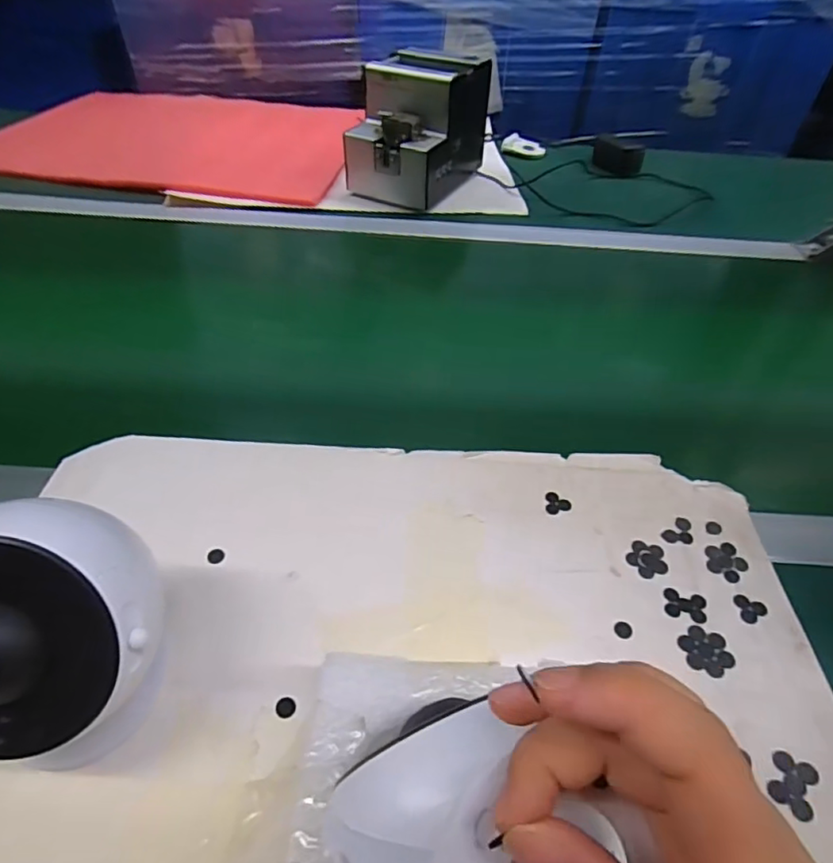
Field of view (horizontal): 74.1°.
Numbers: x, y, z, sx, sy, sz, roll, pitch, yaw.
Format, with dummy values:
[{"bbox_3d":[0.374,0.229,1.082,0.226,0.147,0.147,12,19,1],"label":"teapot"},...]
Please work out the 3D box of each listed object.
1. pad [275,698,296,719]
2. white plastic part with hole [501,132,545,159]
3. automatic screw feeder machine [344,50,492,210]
[{"bbox_3d":[-0.069,0.146,0.292,0.010,0.004,0.010,1,44,-1],"label":"pad"},{"bbox_3d":[0.178,-0.472,0.914,0.070,0.024,0.044,8,46,4],"label":"white plastic part with hole"},{"bbox_3d":[0.003,-0.415,0.748,0.129,0.139,0.178,21,48,16],"label":"automatic screw feeder machine"}]

